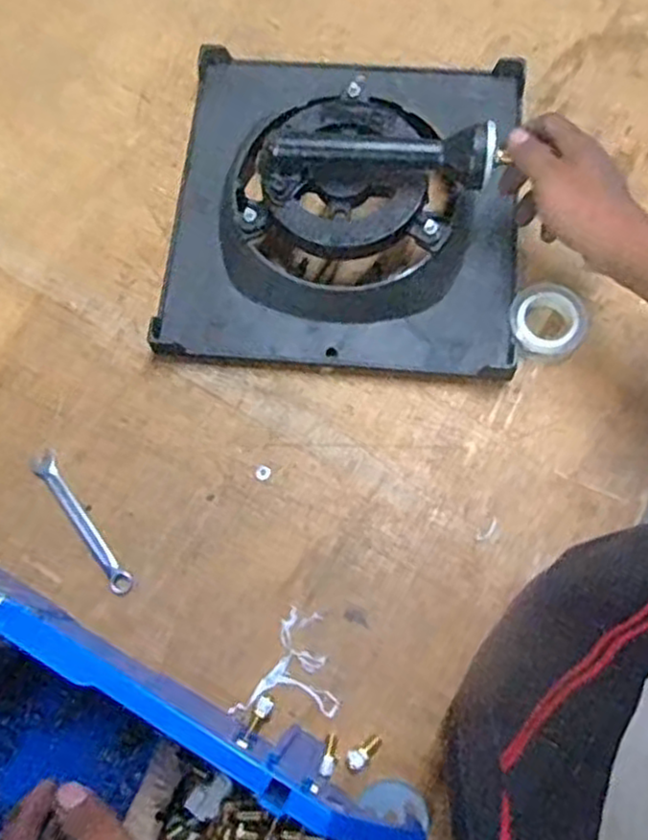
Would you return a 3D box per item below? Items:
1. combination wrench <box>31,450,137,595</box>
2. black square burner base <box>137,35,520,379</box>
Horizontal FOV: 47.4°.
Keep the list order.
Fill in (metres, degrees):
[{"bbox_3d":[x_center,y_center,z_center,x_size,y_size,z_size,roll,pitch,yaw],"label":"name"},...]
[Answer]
[{"bbox_3d":[-0.196,0.082,0.593,0.021,0.006,0.137,-35,76,-7],"label":"combination wrench"},{"bbox_3d":[0.017,-0.199,0.610,0.287,0.098,0.297,4,74,6],"label":"black square burner base"}]

